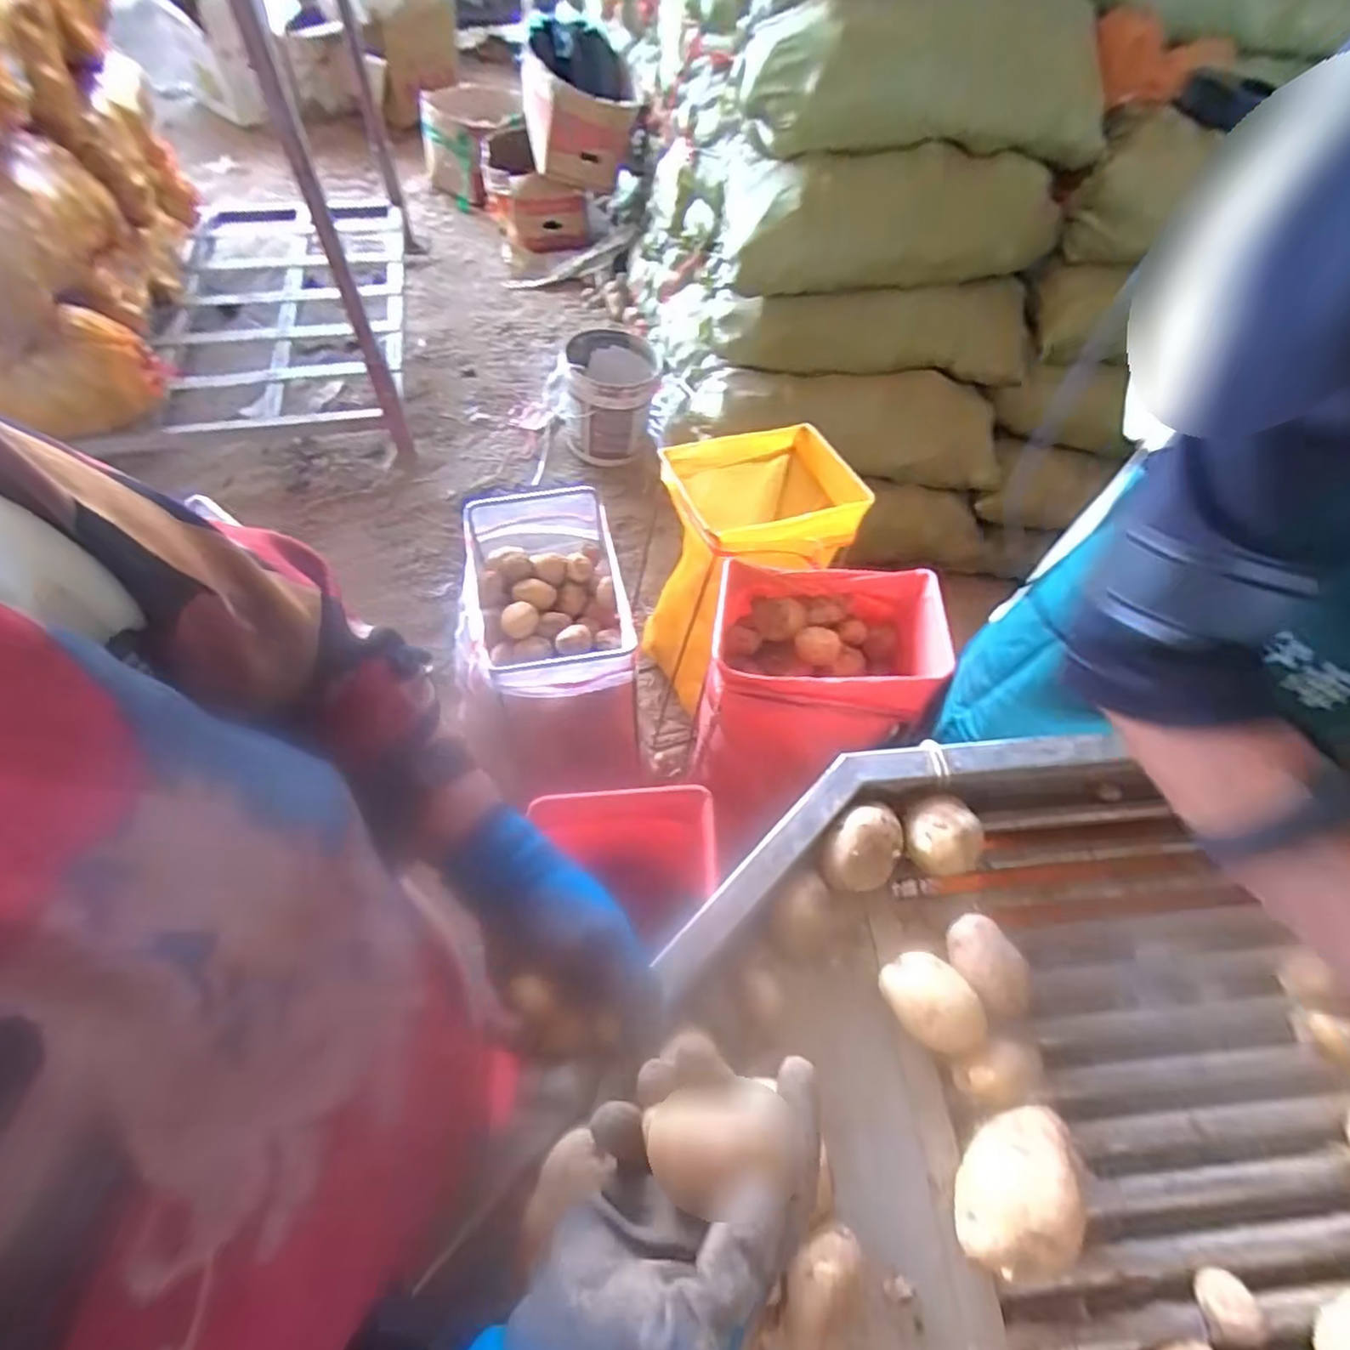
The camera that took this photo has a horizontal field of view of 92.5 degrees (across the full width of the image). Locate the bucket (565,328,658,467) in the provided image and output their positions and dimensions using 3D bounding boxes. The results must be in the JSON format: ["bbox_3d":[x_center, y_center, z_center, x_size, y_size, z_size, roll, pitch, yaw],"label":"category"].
[{"bbox_3d":[-0.168,-0.758,1.744,0.234,0.238,0.268,3,57,-2],"label":"bucket"}]

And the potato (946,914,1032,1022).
[{"bbox_3d":[0.223,0.211,0.467,0.047,0.044,0.066,-16,60,-14],"label":"potato"}]

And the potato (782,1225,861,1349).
[{"bbox_3d":[0.081,0.354,0.374,0.031,0.028,0.071,30,75,18],"label":"potato"}]

